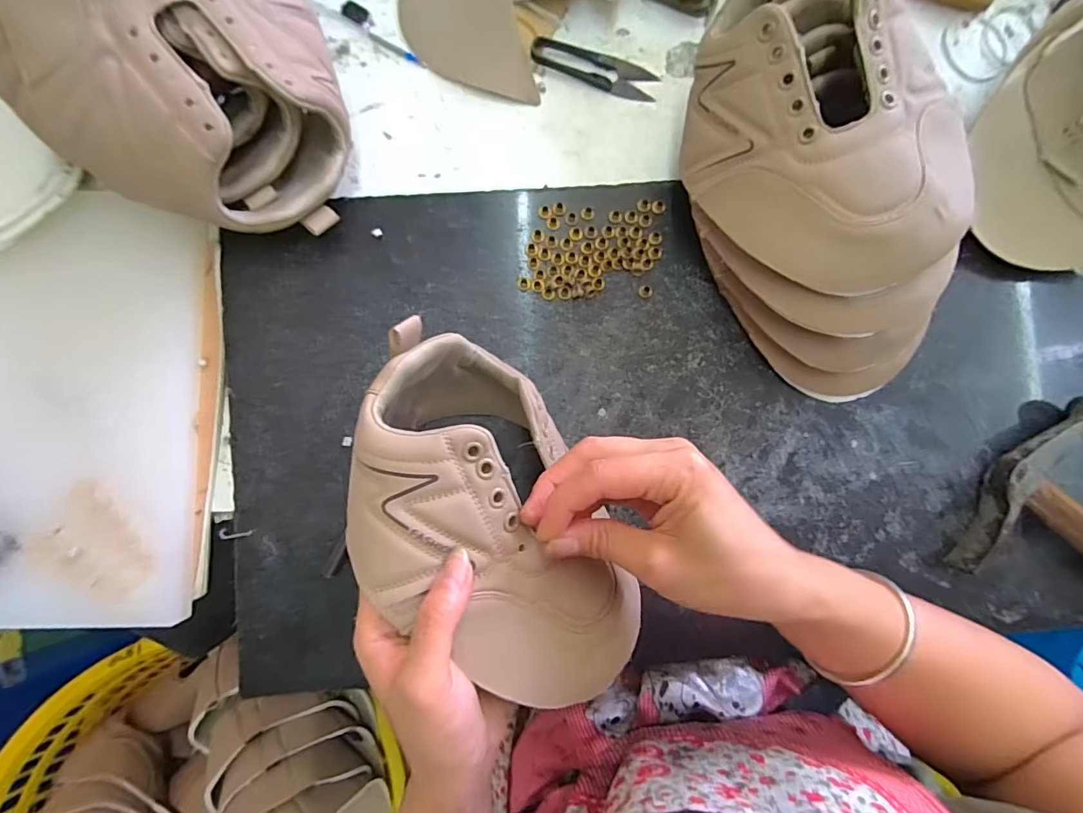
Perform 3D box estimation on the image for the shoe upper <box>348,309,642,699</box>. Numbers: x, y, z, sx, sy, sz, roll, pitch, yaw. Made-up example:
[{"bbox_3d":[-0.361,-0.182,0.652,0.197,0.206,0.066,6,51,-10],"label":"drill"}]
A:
[{"bbox_3d":[-0.032,0.059,0.282,0.111,0.093,0.206,-27,86,-4],"label":"shoe upper"}]

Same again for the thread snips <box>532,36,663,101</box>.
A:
[{"bbox_3d":[0.042,-0.263,0.402,0.098,0.008,0.029,19,84,0],"label":"thread snips"}]

